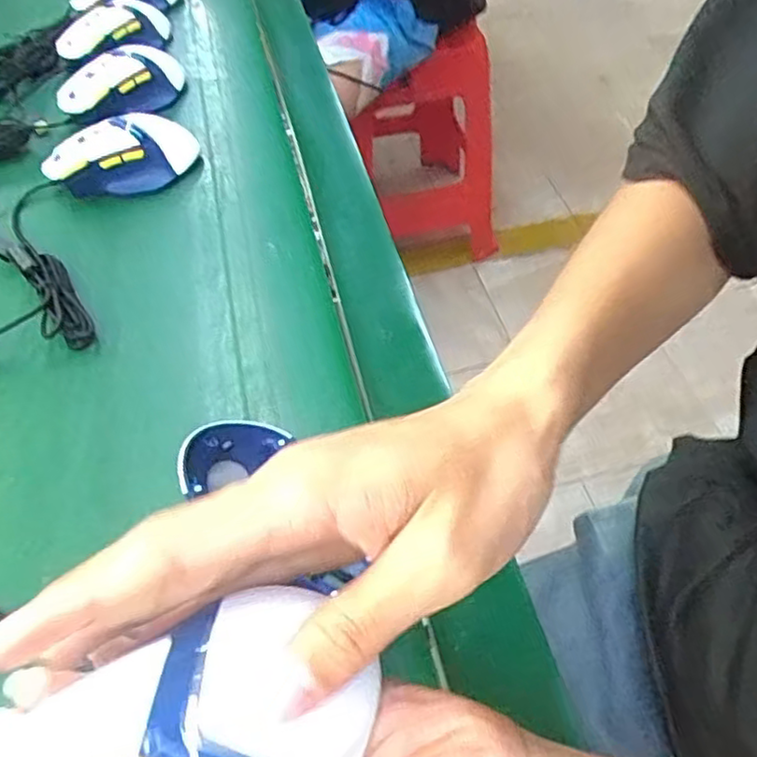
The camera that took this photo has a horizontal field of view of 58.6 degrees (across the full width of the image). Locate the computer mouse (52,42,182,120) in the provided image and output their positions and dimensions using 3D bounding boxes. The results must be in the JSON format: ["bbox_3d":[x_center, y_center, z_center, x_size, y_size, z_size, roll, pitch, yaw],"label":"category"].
[{"bbox_3d":[-0.235,-0.275,0.626,0.118,0.041,0.057,-29,55,-21],"label":"computer mouse"}]

